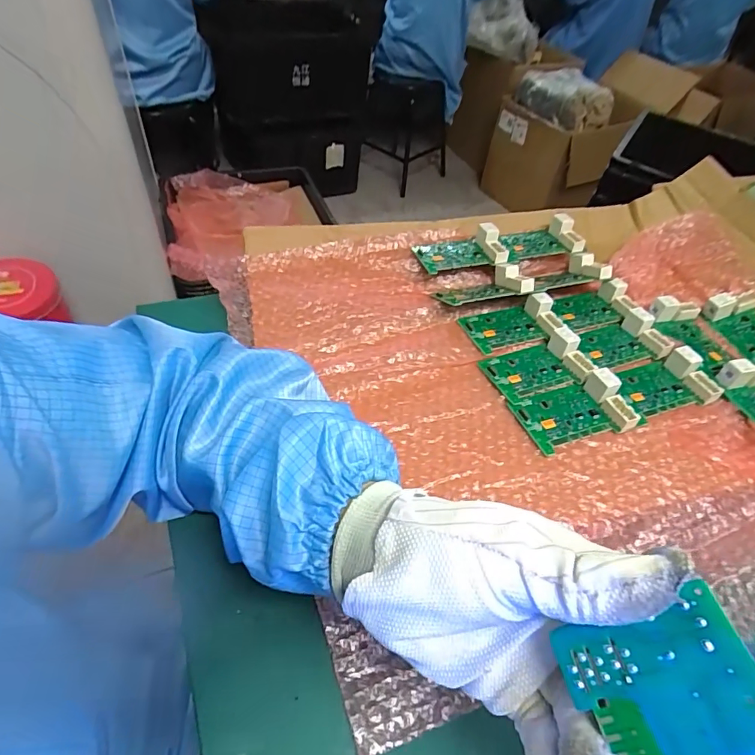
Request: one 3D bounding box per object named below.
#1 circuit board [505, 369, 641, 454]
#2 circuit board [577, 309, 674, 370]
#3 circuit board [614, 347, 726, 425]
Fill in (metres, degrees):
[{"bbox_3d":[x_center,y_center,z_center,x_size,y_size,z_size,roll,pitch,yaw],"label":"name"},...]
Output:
[{"bbox_3d":[0.168,0.026,0.411,0.094,0.023,0.060,-13,53,-15],"label":"circuit board"},{"bbox_3d":[0.243,-0.039,0.482,0.088,0.023,0.057,-12,53,-14],"label":"circuit board"},{"bbox_3d":[0.259,0.007,0.442,0.100,0.024,0.060,-14,54,-15],"label":"circuit board"}]

